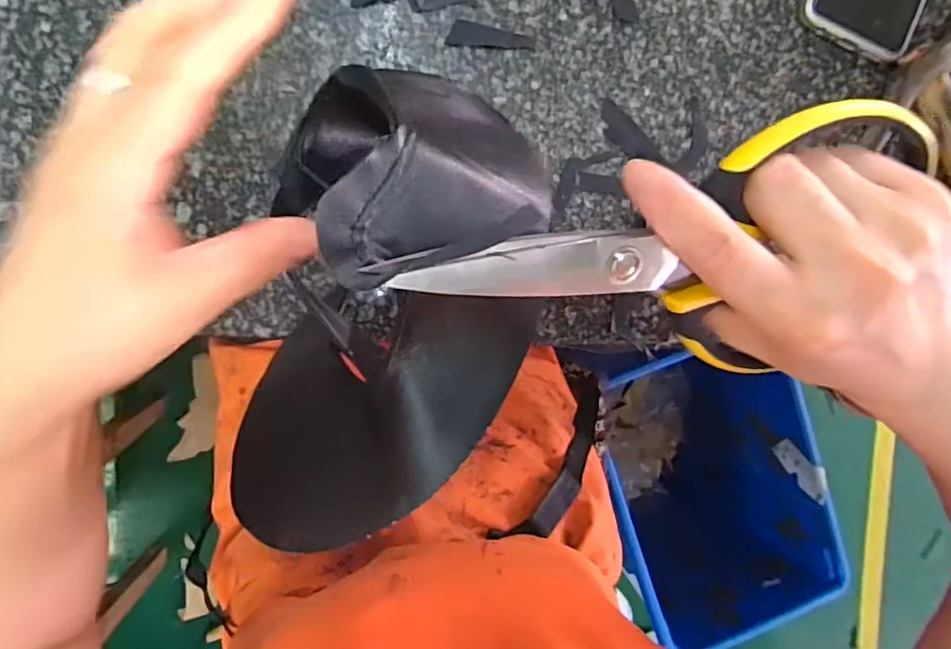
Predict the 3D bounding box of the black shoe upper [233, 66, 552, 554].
[{"bbox_3d":[-0.027,-0.003,0.223,0.084,0.075,0.169,14,101,-7],"label":"black shoe upper"}]

